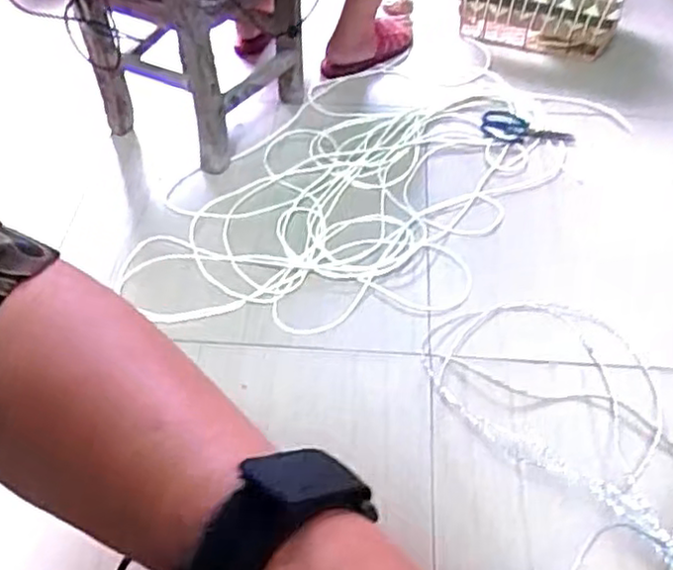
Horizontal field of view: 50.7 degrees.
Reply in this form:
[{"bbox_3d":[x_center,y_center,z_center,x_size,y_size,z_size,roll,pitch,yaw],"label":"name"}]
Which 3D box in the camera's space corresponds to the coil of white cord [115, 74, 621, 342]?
[{"bbox_3d":[0.090,-0.186,1.247,0.445,0.022,0.794,28,55,22],"label":"coil of white cord"}]

